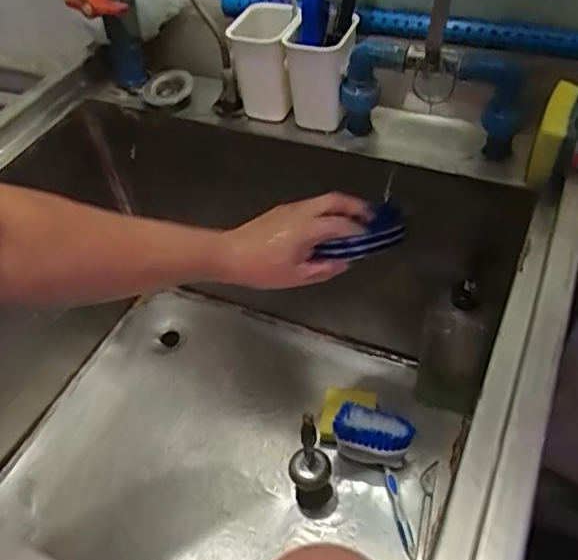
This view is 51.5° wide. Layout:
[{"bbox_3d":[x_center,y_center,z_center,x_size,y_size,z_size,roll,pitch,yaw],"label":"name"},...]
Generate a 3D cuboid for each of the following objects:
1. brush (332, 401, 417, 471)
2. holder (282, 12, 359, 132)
[{"bbox_3d":[0.121,0.220,0.849,0.108,0.064,0.068,15,51,18],"label":"brush"},{"bbox_3d":[0.039,-0.244,0.721,0.076,0.111,0.080,9,50,14],"label":"holder"}]

